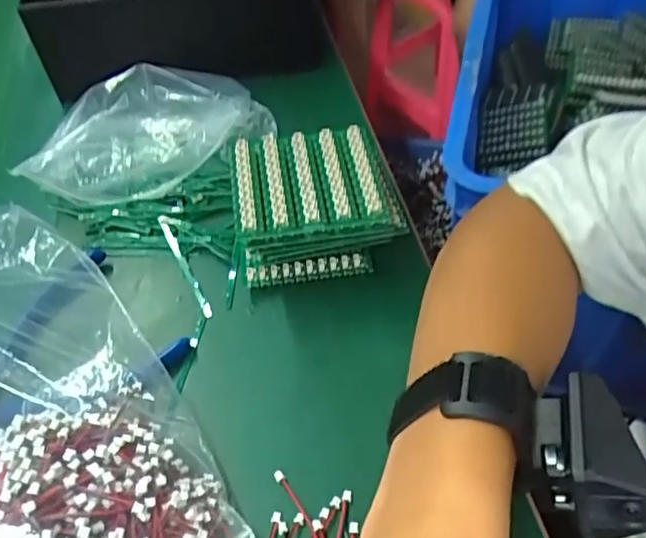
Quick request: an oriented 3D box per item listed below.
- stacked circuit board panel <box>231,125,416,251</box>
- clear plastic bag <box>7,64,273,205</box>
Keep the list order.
[{"bbox_3d":[-0.003,-0.042,0.368,0.100,0.056,0.086,-10,52,-2],"label":"stacked circuit board panel"},{"bbox_3d":[-0.121,-0.100,0.417,0.172,0.061,0.082,-18,53,-8],"label":"clear plastic bag"}]

